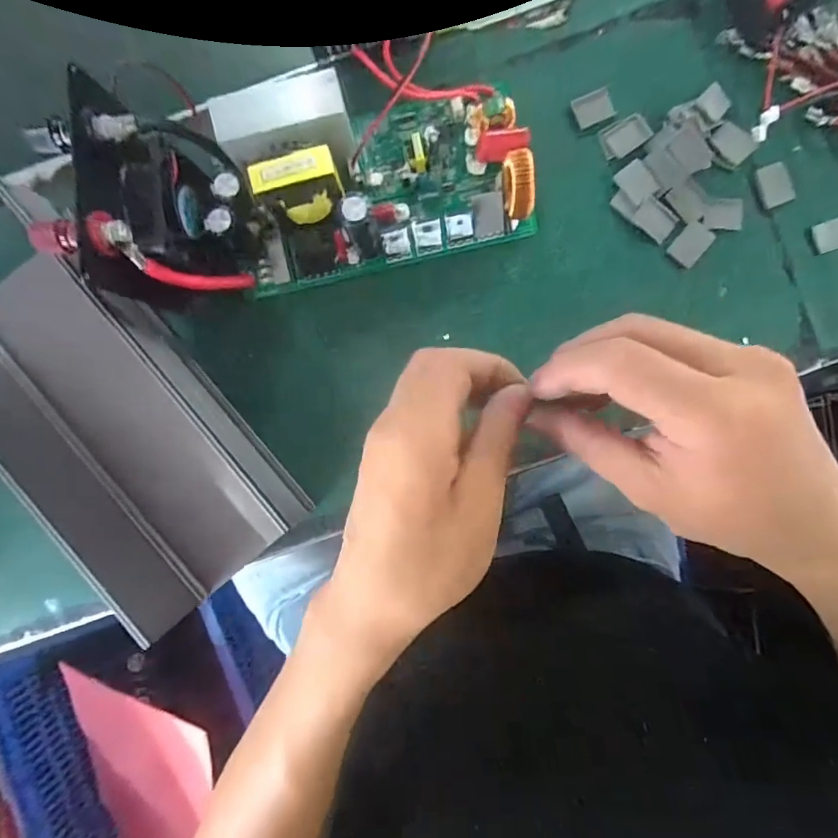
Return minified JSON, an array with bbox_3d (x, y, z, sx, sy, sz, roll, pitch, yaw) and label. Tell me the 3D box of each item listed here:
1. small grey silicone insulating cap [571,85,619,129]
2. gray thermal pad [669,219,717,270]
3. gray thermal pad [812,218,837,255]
[{"bbox_3d":[0.109,-0.193,0.297,0.024,0.004,0.018,-25,93,2],"label":"small grey silicone insulating cap"},{"bbox_3d":[0.170,-0.109,0.299,0.019,0.004,0.027,40,93,-2],"label":"gray thermal pad"},{"bbox_3d":[0.259,-0.115,0.299,0.024,0.004,0.018,-19,93,1],"label":"gray thermal pad"}]

